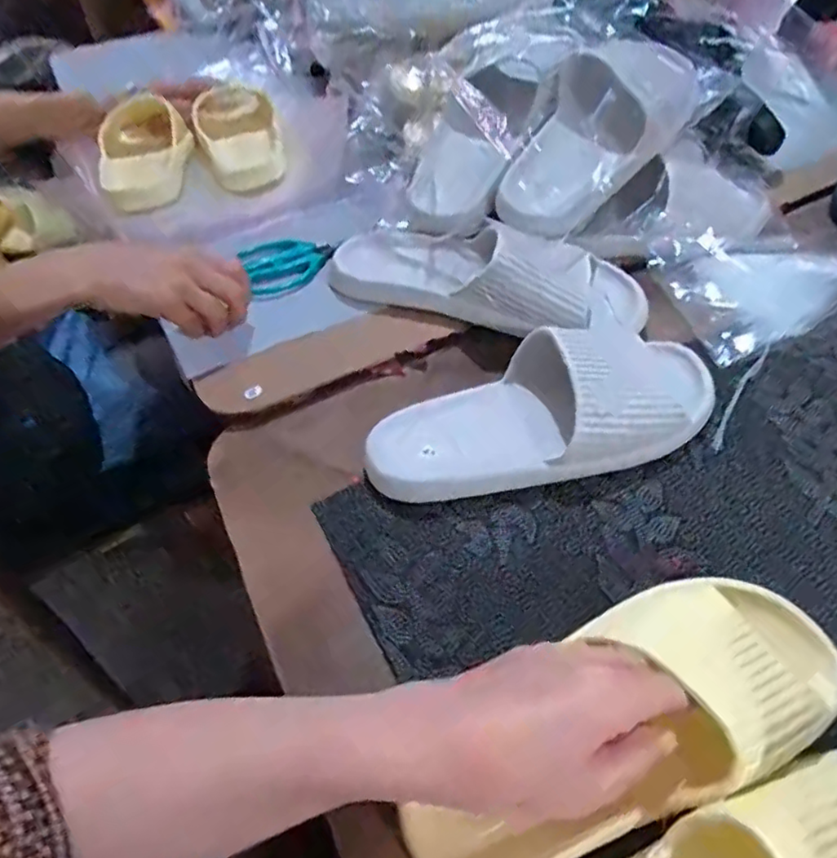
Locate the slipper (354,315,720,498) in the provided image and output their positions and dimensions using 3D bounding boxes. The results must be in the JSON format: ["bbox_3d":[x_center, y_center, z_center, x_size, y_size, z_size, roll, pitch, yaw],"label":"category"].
[{"bbox_3d":[0.096,-0.017,0.474,0.278,0.063,0.115,-18,50,-11],"label":"slipper"}]

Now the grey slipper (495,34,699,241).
[{"bbox_3d":[0.169,-0.288,0.601,0.098,0.082,0.263,34,78,31],"label":"grey slipper"}]

